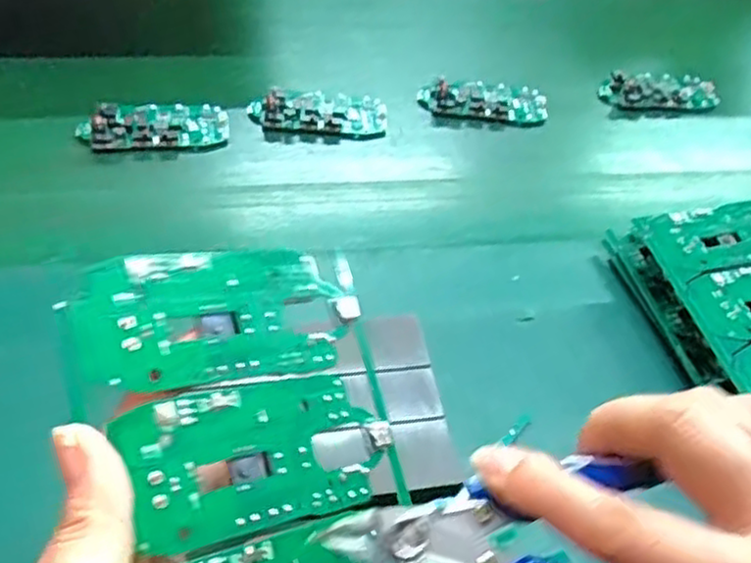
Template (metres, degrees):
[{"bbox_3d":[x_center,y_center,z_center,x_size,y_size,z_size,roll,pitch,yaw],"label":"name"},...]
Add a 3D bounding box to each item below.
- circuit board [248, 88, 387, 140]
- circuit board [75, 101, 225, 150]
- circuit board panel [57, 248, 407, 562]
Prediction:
[{"bbox_3d":[-0.041,-0.124,0.524,0.097,0.009,0.042,1,50,-5],"label":"circuit board"},{"bbox_3d":[-0.151,-0.109,0.493,0.097,0.016,0.045,-8,51,-12],"label":"circuit board"},{"bbox_3d":[-0.032,0.079,0.228,0.103,0.004,0.186,-4,72,-37],"label":"circuit board panel"}]

